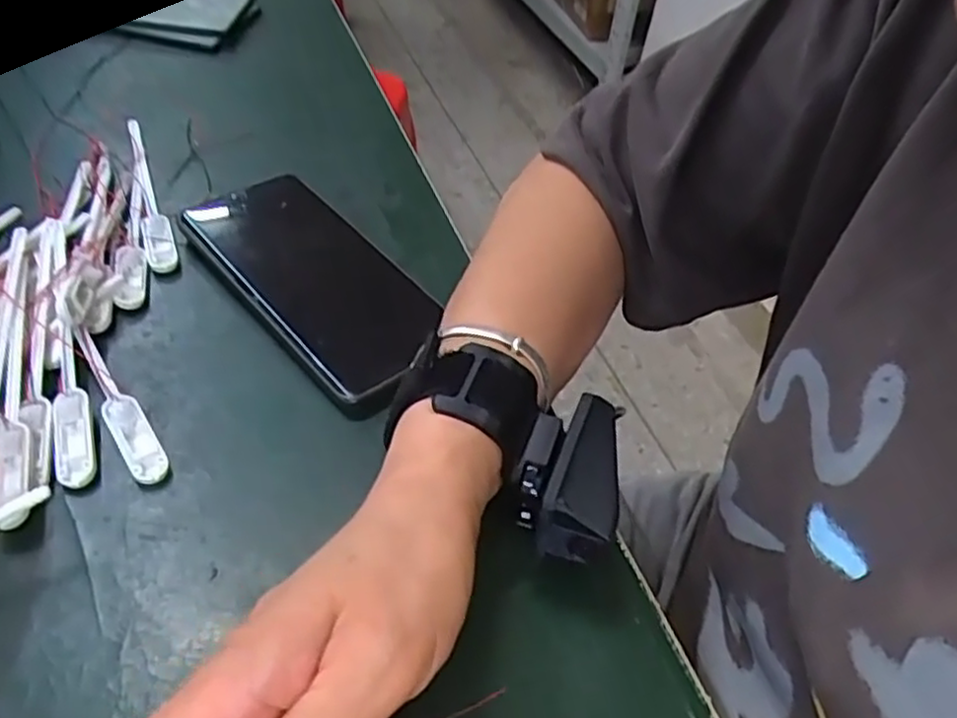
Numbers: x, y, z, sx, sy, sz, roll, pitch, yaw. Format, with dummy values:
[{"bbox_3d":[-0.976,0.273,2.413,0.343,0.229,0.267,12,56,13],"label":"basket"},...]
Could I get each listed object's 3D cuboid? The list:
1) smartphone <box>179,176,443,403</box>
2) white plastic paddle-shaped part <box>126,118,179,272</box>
[{"bbox_3d":[-0.087,-0.048,0.377,0.074,0.014,0.156,-32,58,-31],"label":"smartphone"},{"bbox_3d":[-0.192,-0.101,0.423,0.016,0.011,0.140,-13,50,-19],"label":"white plastic paddle-shaped part"}]

